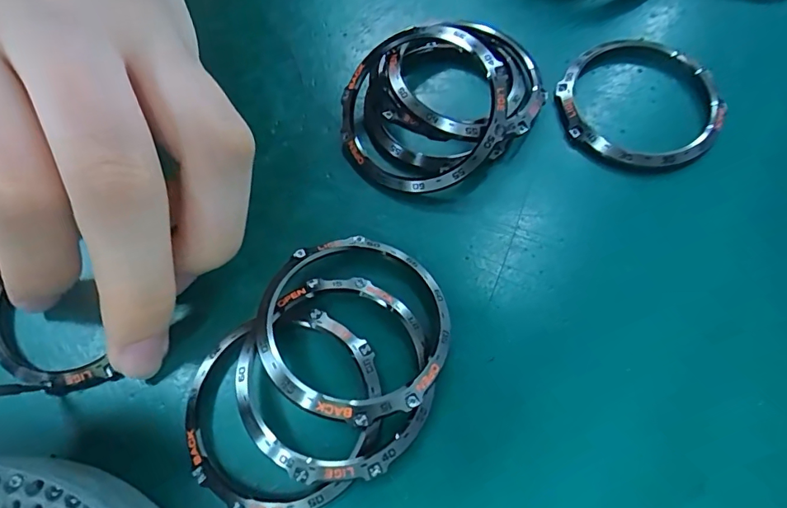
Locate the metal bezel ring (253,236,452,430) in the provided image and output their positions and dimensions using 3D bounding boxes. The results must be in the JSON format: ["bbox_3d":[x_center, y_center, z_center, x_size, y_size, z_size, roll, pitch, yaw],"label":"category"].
[{"bbox_3d":[-0.009,0.016,0.117,0.046,0.004,0.047,4,58,-6],"label":"metal bezel ring"}]

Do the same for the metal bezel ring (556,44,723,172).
[{"bbox_3d":[0.076,-0.050,0.144,0.046,0.010,0.054,29,73,11],"label":"metal bezel ring"}]

